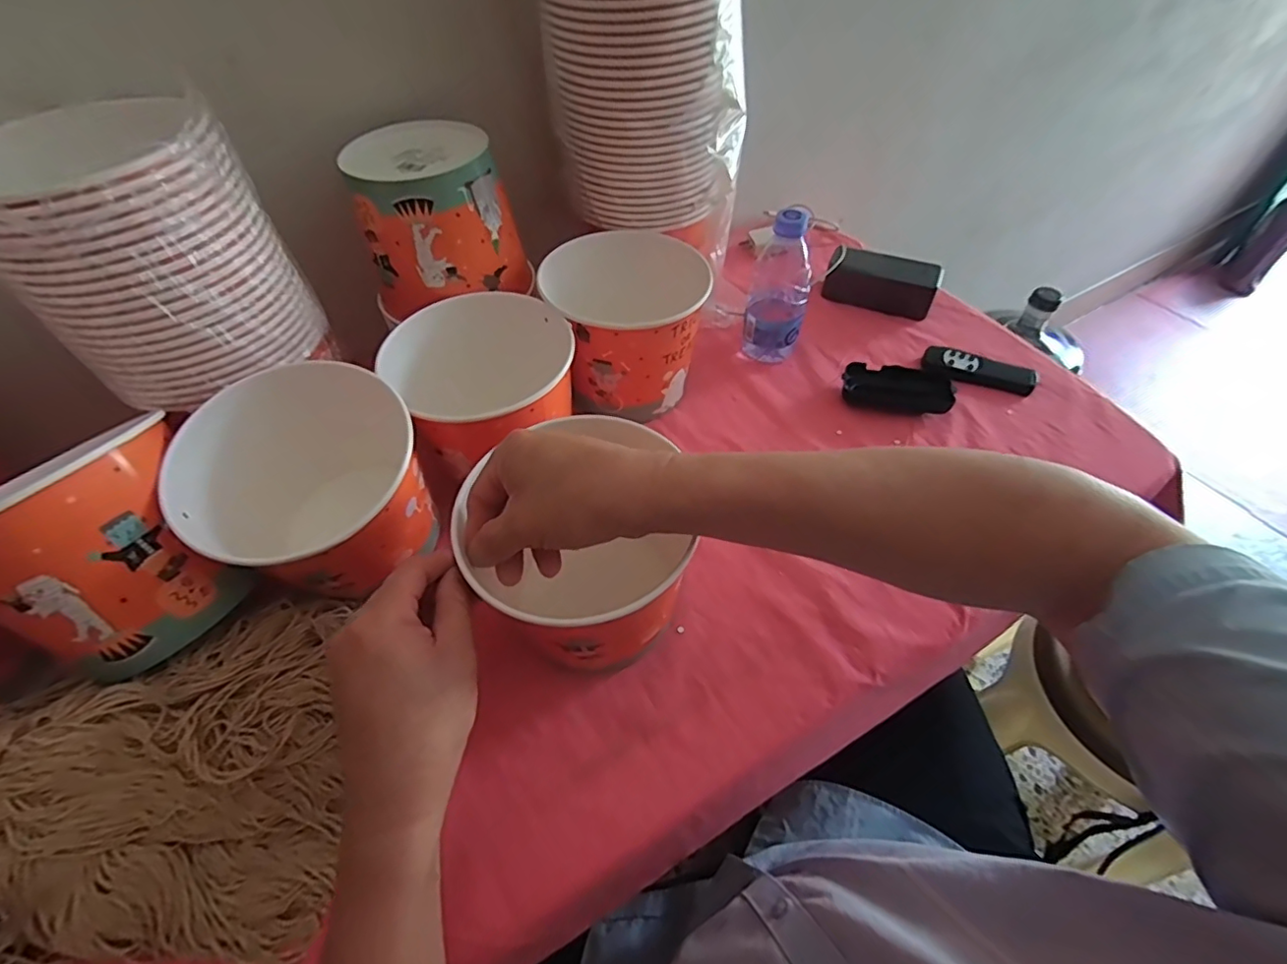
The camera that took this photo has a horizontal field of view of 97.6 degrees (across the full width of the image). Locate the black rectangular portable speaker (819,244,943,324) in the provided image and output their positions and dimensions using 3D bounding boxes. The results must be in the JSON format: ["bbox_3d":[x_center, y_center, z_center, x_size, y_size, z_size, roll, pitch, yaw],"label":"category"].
[{"bbox_3d":[0.294,-0.250,0.698,0.128,0.052,0.057,15,55,12],"label":"black rectangular portable speaker"}]

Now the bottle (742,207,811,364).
[{"bbox_3d":[0.147,-0.206,0.611,0.064,0.161,0.056,13,55,10],"label":"bottle"}]

